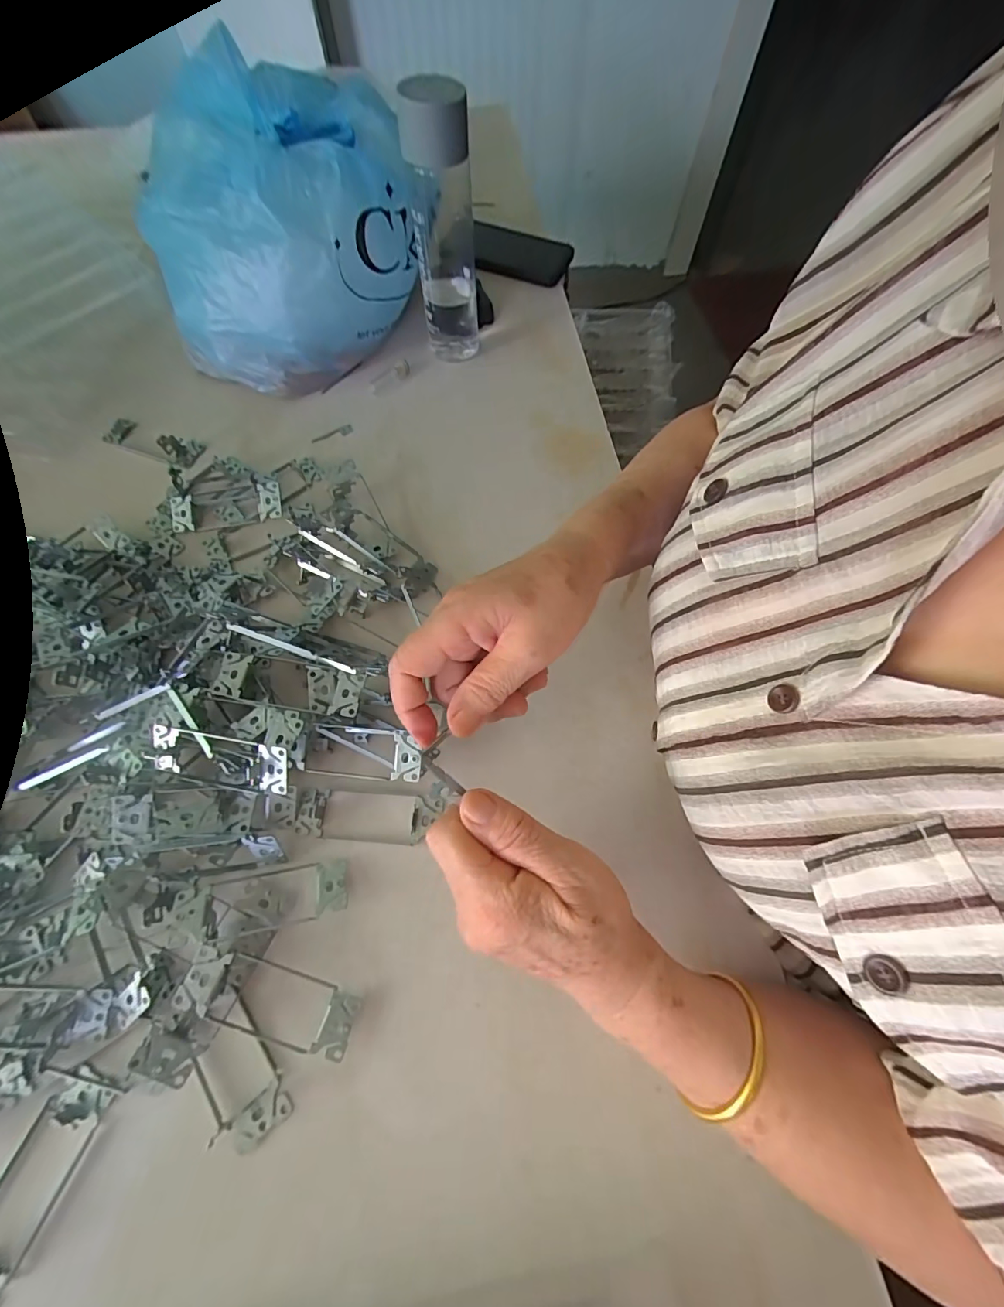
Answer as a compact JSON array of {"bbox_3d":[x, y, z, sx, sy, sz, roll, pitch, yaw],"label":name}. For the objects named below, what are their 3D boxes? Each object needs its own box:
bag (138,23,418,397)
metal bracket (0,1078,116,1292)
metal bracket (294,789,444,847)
[{"bbox_3d":[-0.222,-0.436,0.488,0.248,0.153,0.263,-10,68,-6],"label":"bag"},{"bbox_3d":[-0.267,0.297,0.255,0.036,0.024,0.097,22,69,7],"label":"metal bracket"},{"bbox_3d":[-0.099,0.118,0.337,0.105,0.011,0.034,4,68,0],"label":"metal bracket"}]

